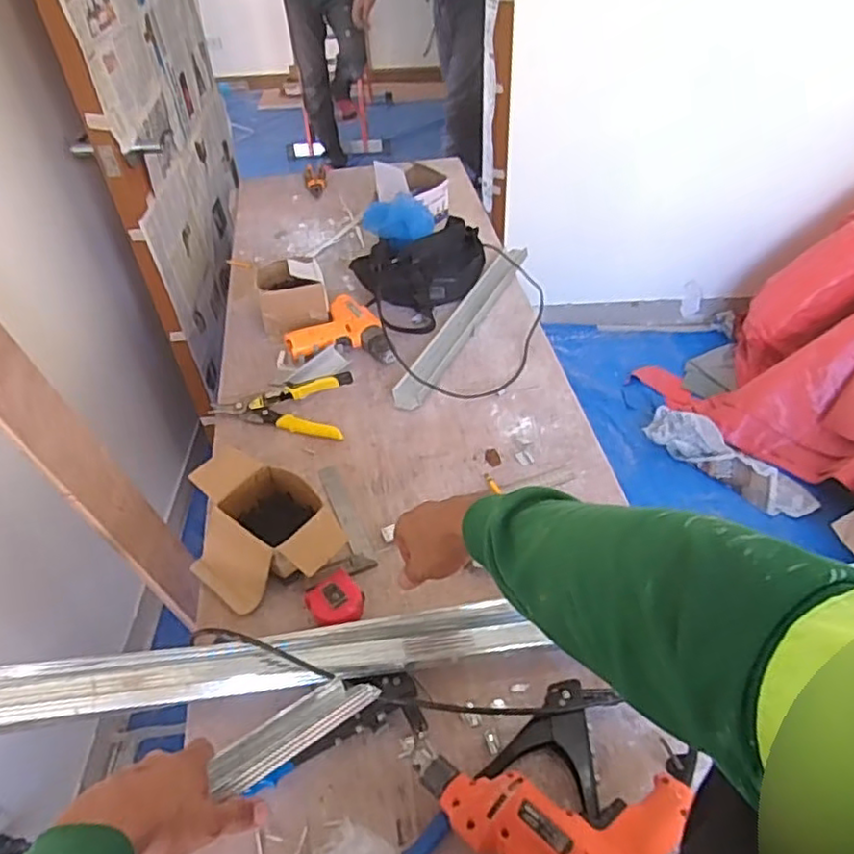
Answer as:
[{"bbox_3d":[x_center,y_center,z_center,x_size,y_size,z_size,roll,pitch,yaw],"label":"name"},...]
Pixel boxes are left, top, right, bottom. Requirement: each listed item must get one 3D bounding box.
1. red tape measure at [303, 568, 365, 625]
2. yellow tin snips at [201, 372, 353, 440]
[{"bbox_3d":[-0.114,0.227,0.828,0.064,0.044,0.069,-30,50,-25],"label":"red tape measure"},{"bbox_3d":[-0.251,-0.040,1.101,0.235,0.037,0.123,2,44,5],"label":"yellow tin snips"}]

